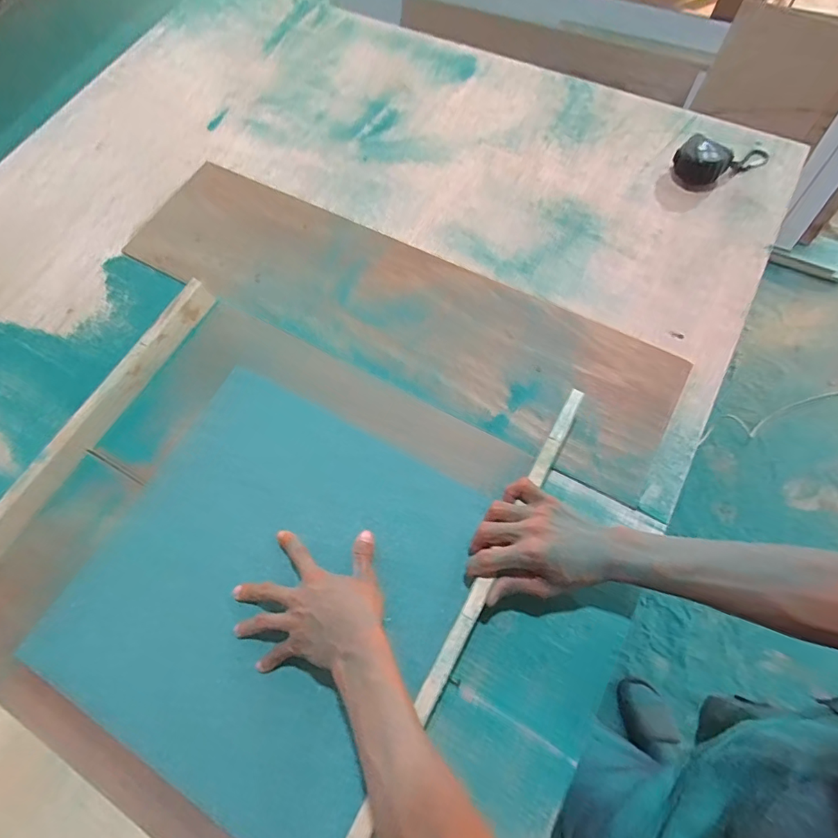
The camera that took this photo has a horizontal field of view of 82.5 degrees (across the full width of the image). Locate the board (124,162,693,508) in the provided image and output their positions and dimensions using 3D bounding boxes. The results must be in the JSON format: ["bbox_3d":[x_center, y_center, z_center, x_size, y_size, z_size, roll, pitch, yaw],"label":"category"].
[{"bbox_3d":[-0.044,-0.163,0.680,0.797,0.007,0.209,27,72,13],"label":"board"}]

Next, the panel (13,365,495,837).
[{"bbox_3d":[-0.169,0.177,0.531,0.393,0.024,0.397,27,72,13],"label":"panel"}]

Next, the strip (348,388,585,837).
[{"bbox_3d":[0.007,0.269,0.453,0.019,0.019,0.719,27,74,13],"label":"strip"}]

